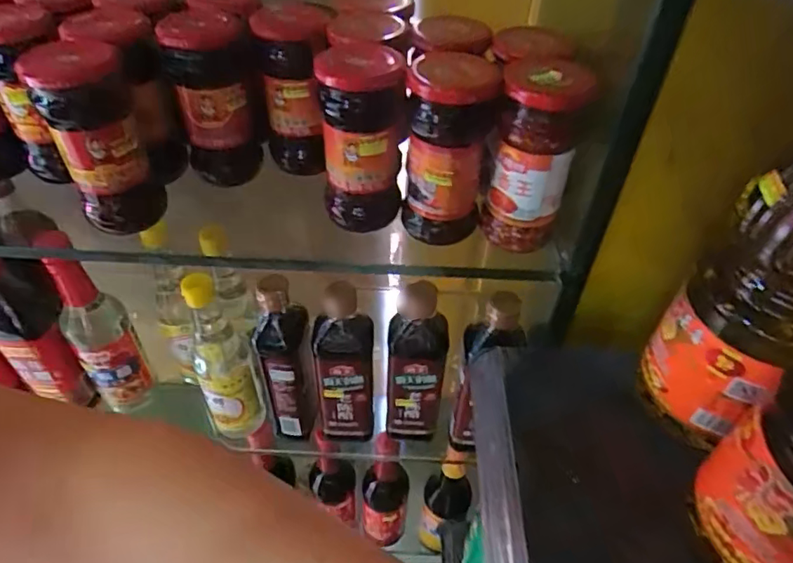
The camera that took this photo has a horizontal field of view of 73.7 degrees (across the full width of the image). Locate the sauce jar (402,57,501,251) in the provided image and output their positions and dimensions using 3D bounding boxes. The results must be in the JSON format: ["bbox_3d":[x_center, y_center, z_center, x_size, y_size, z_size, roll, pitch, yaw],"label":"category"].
[{"bbox_3d":[0.038,-0.099,0.409,0.060,0.134,0.061,4,44,2],"label":"sauce jar"}]

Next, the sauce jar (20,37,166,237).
[{"bbox_3d":[-0.224,-0.105,0.404,0.058,0.131,0.058,-15,47,-18],"label":"sauce jar"}]

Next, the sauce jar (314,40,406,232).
[{"bbox_3d":[-0.030,-0.112,0.416,0.056,0.133,0.070,-8,45,-11],"label":"sauce jar"}]

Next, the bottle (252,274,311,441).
[{"bbox_3d":[-0.120,0.085,0.574,0.048,0.219,0.055,-4,44,-6],"label":"bottle"}]

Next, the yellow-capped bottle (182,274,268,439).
[{"bbox_3d":[-0.186,0.083,0.561,0.057,0.201,0.063,-20,48,-22],"label":"yellow-capped bottle"}]

